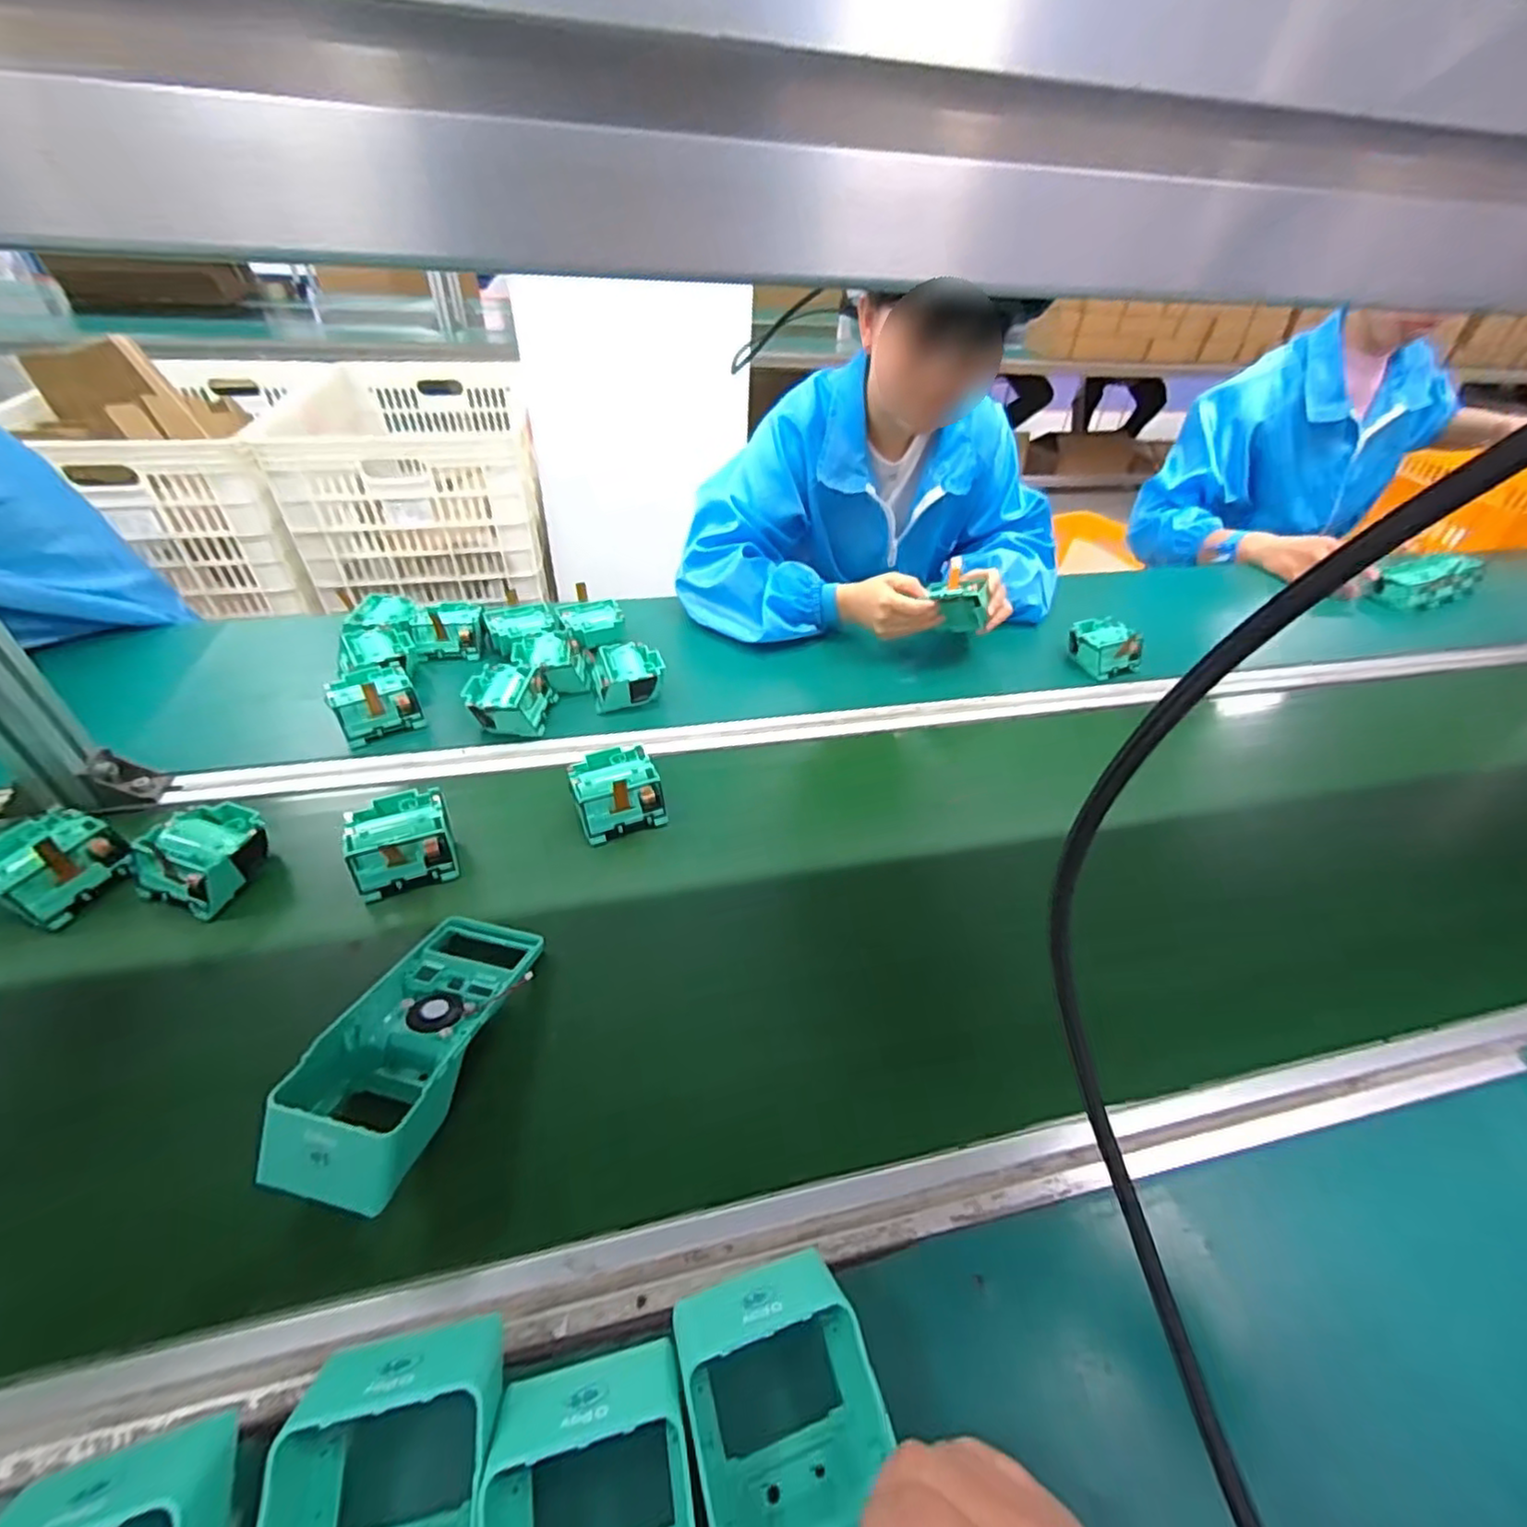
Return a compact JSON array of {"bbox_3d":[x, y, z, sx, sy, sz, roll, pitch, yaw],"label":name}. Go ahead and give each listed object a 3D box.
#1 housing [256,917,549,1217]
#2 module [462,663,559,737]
[{"bbox_3d":[-0.227,0.176,0.434,0.090,0.052,0.194,11,39,9],"label":"housing"},{"bbox_3d":[-0.267,-0.064,0.695,0.081,0.042,0.084,4,38,0],"label":"module"}]

